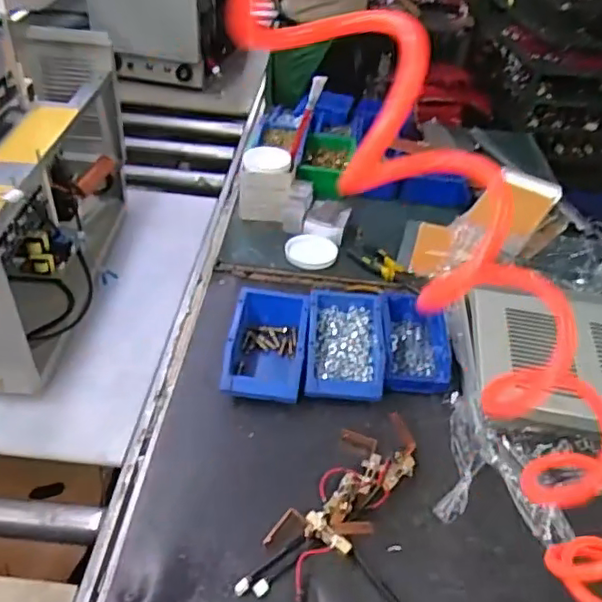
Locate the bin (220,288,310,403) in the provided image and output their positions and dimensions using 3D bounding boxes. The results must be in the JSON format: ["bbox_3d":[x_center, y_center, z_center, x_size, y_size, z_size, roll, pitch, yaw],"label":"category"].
[{"bbox_3d":[-0.049,0.067,0.902,0.115,0.075,0.187,7,40,0],"label":"bin"}]

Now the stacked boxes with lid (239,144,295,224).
[{"bbox_3d":[-0.073,-0.238,1.203,0.103,0.120,0.098,3,40,-4],"label":"stacked boxes with lid"}]

